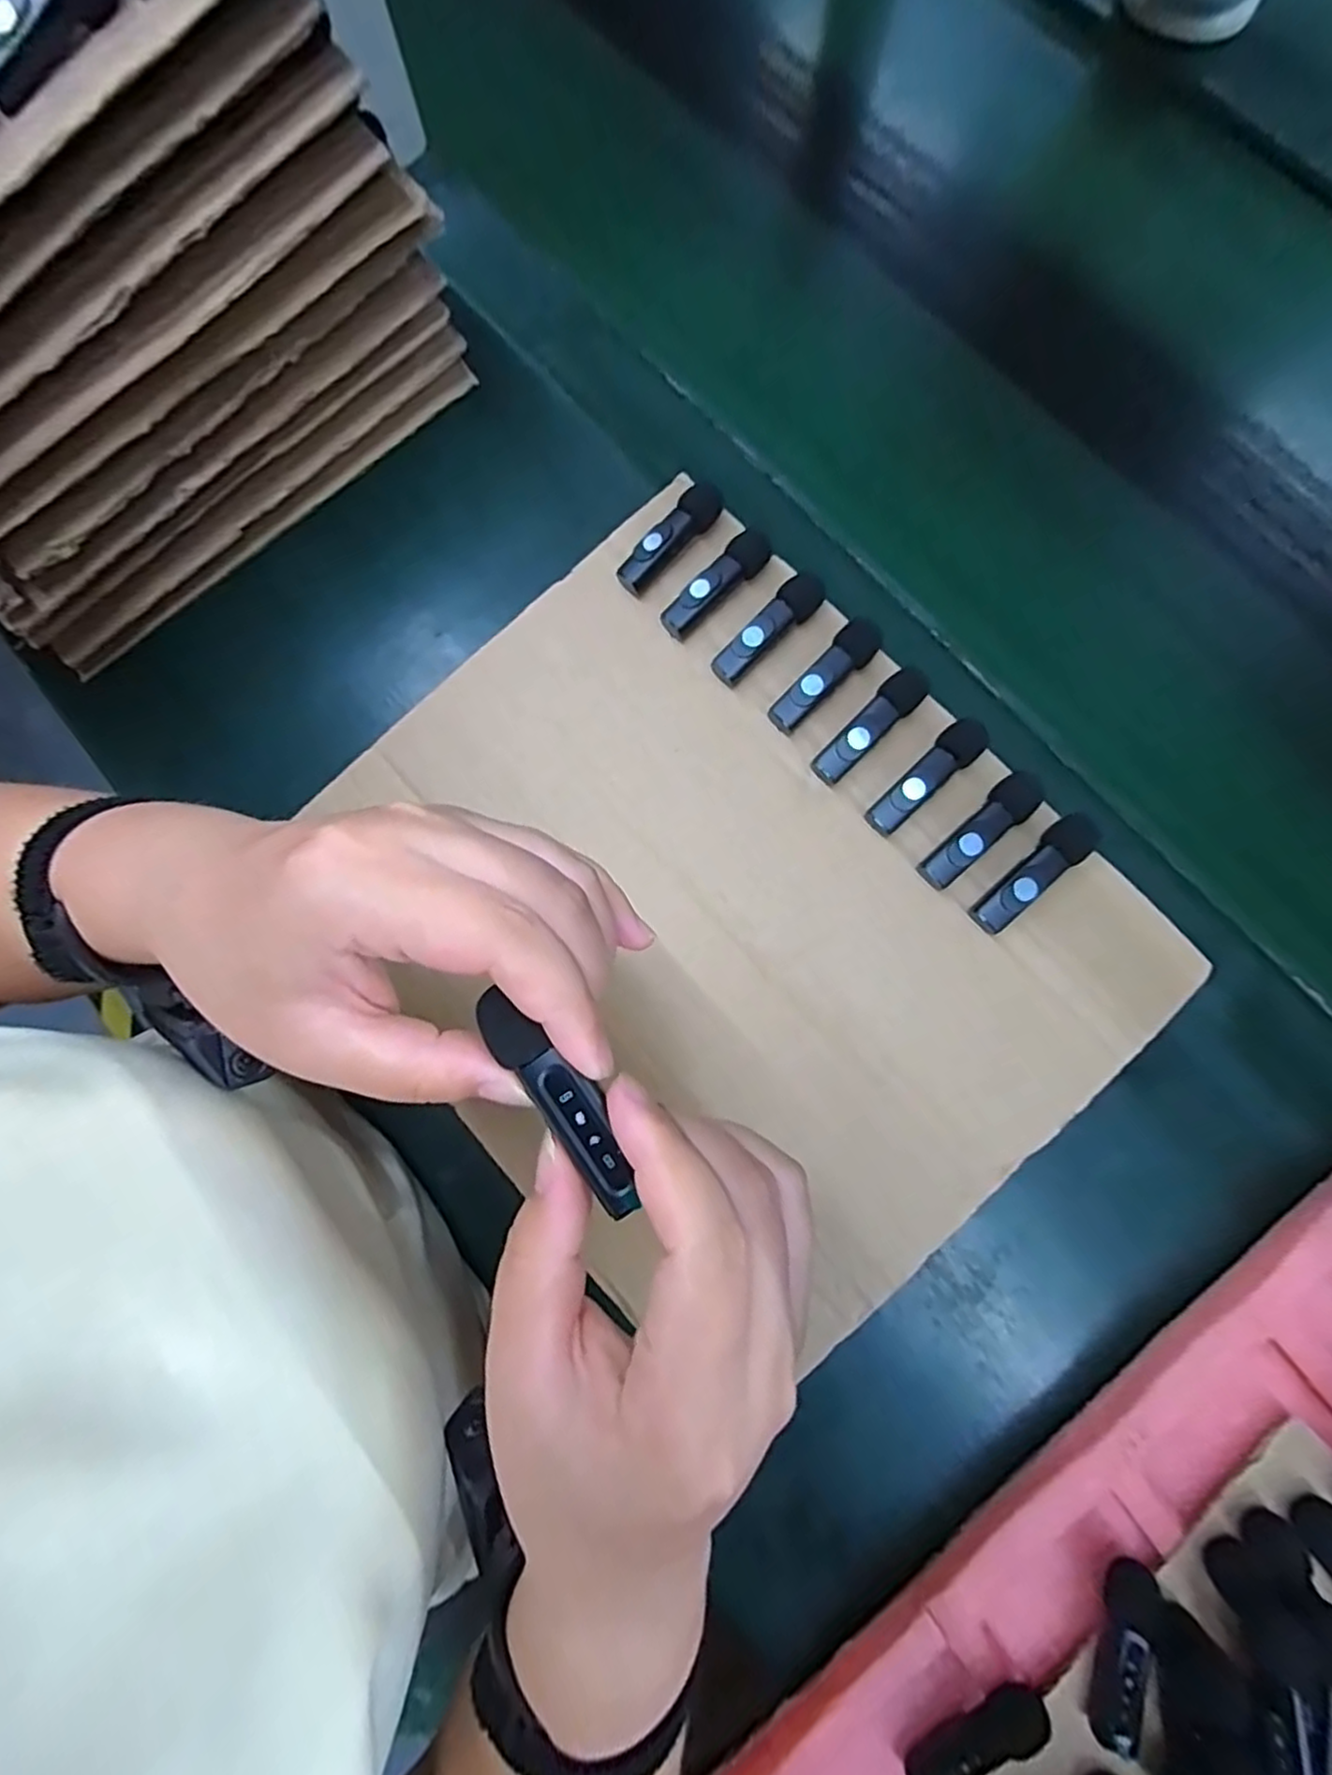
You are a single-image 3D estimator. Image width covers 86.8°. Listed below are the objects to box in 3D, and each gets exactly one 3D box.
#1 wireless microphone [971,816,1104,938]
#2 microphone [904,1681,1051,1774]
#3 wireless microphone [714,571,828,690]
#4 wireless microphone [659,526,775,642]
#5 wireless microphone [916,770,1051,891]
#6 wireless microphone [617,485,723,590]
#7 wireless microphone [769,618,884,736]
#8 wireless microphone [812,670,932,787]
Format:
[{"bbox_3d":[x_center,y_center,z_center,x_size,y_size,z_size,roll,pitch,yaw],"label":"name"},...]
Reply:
[{"bbox_3d":[0.165,-0.007,0.314,0.065,0.012,0.020,-40,82,-6],"label":"wireless microphone"},{"bbox_3d":[0.128,0.354,0.289,0.065,0.014,0.016,-42,82,7],"label":"microphone"},{"bbox_3d":[0.050,-0.125,0.339,0.064,0.014,0.017,-44,82,-6],"label":"wireless microphone"},{"bbox_3d":[0.025,-0.149,0.345,0.063,0.014,0.017,-41,82,-6],"label":"wireless microphone"},{"bbox_3d":[0.143,-0.026,0.318,0.064,0.012,0.019,-39,82,-6],"label":"wireless microphone"},{"bbox_3d":[0.003,-0.174,0.351,0.064,0.017,0.015,-44,82,-6],"label":"wireless microphone"},{"bbox_3d":[0.077,-0.101,0.336,0.064,0.017,0.018,-44,82,-6],"label":"wireless microphone"},{"bbox_3d":[0.096,-0.075,0.329,0.063,0.014,0.018,-44,82,-6],"label":"wireless microphone"}]

